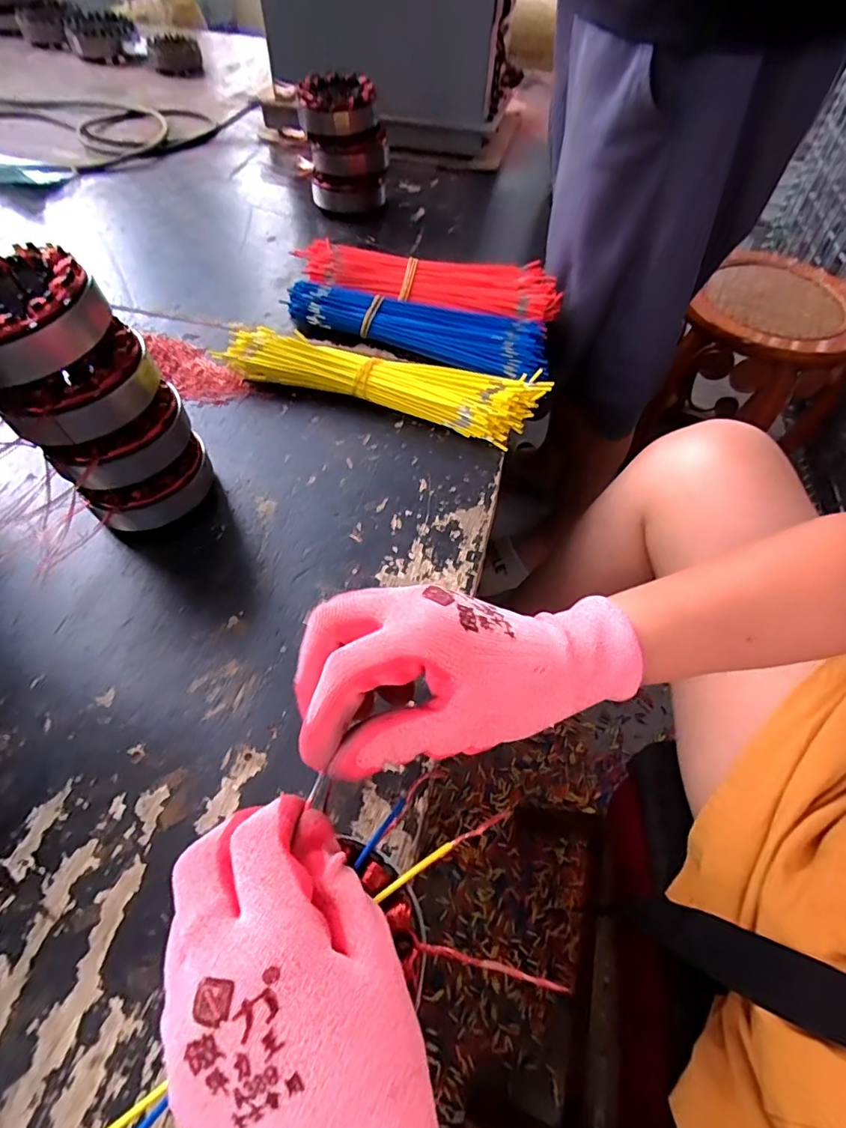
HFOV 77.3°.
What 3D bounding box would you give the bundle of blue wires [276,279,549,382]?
[{"bbox_3d":[-0.005,-0.225,0.500,0.243,0.028,0.063,16,57,8],"label":"bundle of blue wires"}]

